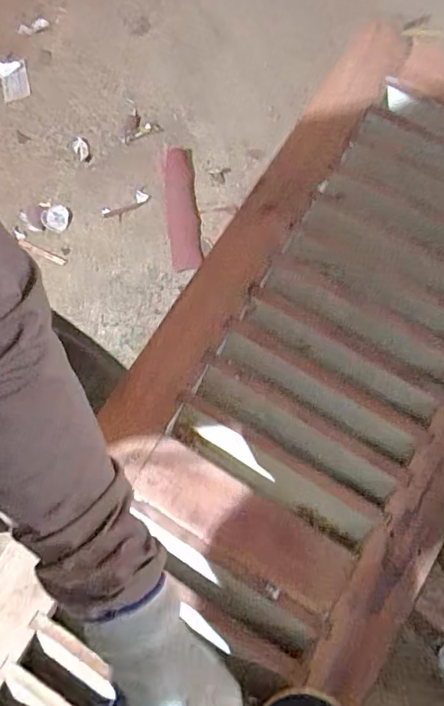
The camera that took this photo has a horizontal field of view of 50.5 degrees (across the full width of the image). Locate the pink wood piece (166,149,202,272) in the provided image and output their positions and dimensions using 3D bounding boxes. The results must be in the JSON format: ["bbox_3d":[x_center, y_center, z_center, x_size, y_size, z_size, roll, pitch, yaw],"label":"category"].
[{"bbox_3d":[-0.118,-0.434,1.406,0.092,0.018,0.397,-7,73,1],"label":"pink wood piece"}]

